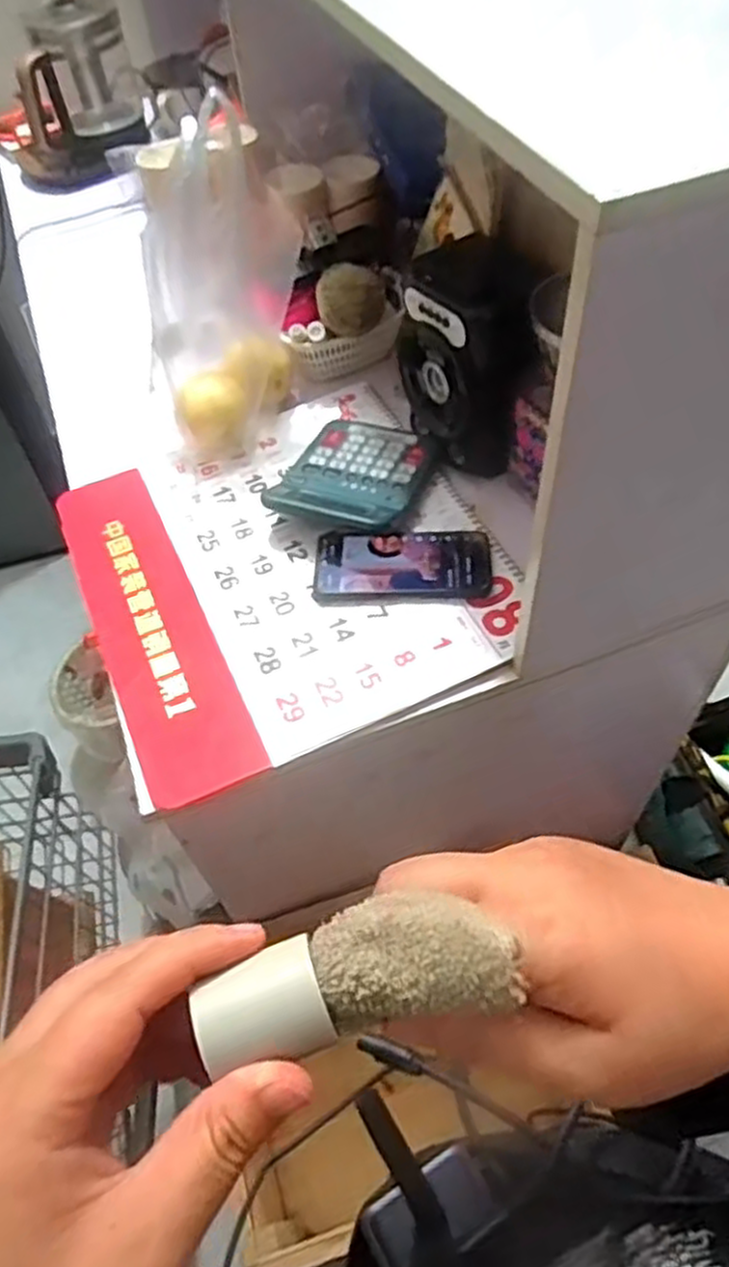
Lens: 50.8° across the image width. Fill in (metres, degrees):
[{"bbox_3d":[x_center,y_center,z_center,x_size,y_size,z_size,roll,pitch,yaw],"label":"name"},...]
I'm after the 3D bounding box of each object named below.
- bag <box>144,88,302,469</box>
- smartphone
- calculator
[{"bbox_3d":[-0.146,-0.354,0.789,0.119,0.273,0.207,2,54,6],"label":"bag"},{"bbox_3d":[0.036,-0.071,0.743,0.169,0.018,0.087,-1,54,4],"label":"smartphone"},{"bbox_3d":[-0.011,-0.168,0.800,0.144,0.045,0.183,15,57,15],"label":"calculator"}]

